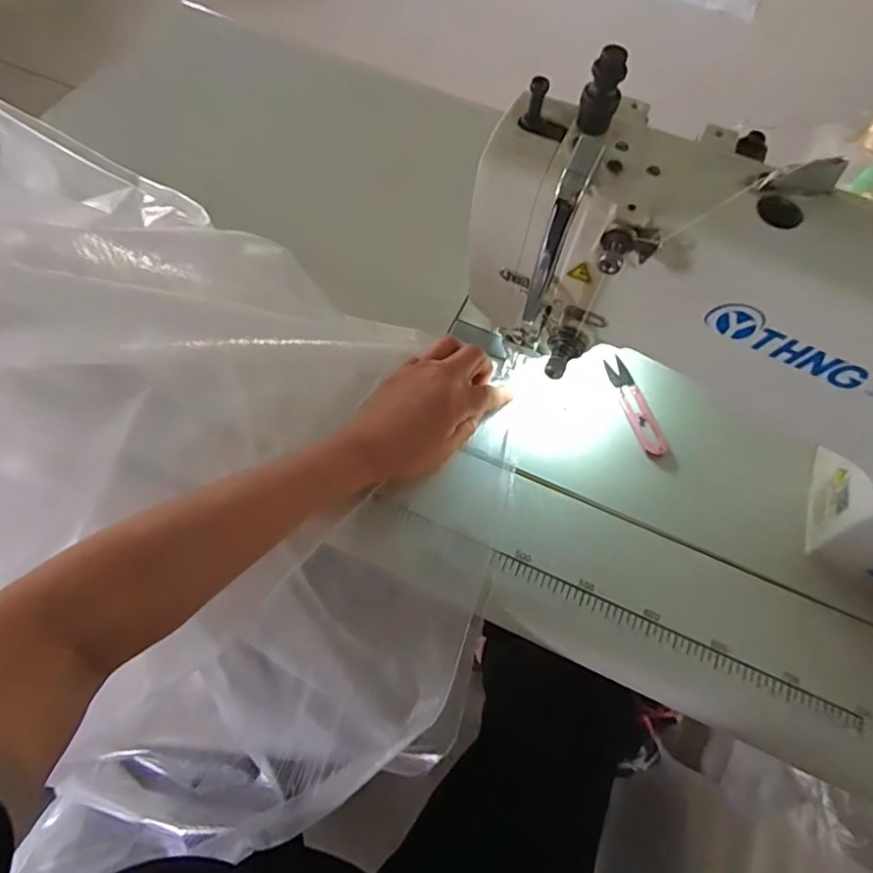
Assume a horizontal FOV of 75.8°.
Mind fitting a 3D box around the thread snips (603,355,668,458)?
[{"bbox_3d":[0.174,-0.027,0.490,0.022,0.009,0.098,-15,67,-9],"label":"thread snips"}]

